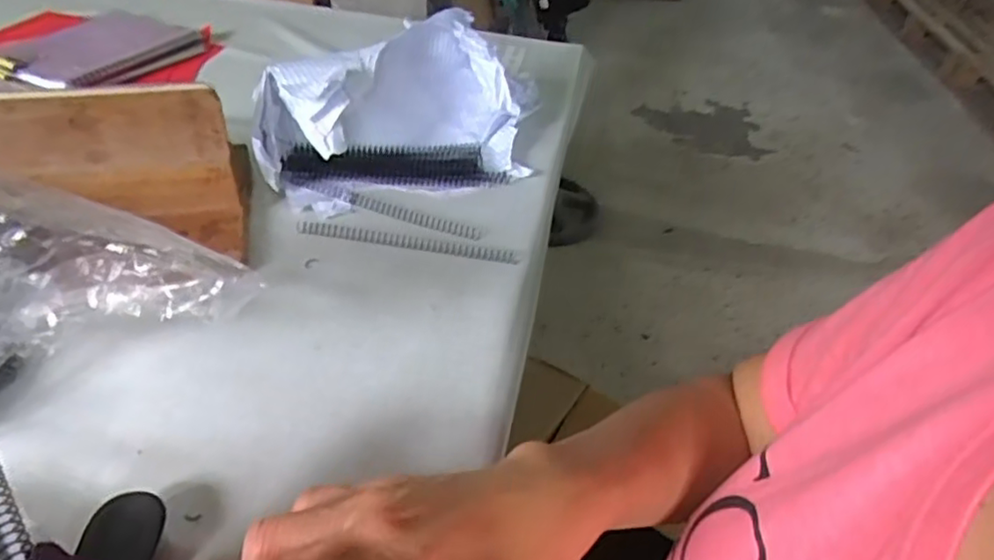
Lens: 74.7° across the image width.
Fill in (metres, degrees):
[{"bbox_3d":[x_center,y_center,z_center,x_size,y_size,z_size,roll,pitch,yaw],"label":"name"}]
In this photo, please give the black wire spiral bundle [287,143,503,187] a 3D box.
[{"bbox_3d":[-0.115,-0.132,0.724,0.236,0.020,0.082,-2,42,-9],"label":"black wire spiral bundle"}]

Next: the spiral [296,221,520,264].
[{"bbox_3d":[-0.087,-0.037,0.632,0.218,0.012,0.018,9,42,2],"label":"spiral"}]

